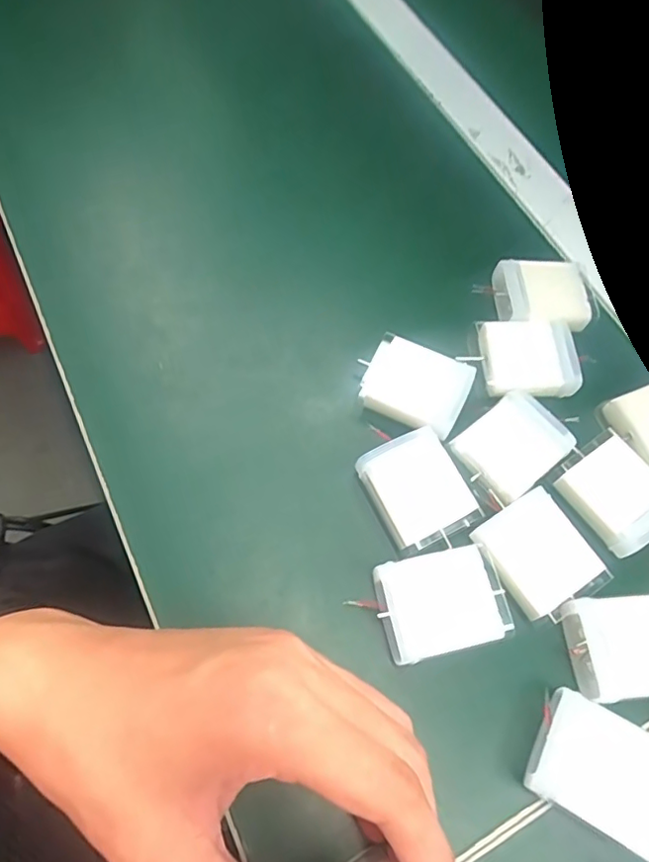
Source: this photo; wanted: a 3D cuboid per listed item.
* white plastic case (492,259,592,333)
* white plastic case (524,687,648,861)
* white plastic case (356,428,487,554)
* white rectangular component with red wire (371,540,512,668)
[{"bbox_3d":[0.124,-0.077,0.320,0.051,0.012,0.042,4,63,-5],"label":"white plastic case"},{"bbox_3d":[0.108,0.132,0.221,0.051,0.022,0.041,28,64,7],"label":"white plastic case"},{"bbox_3d":[0.044,0.028,0.267,0.043,0.017,0.050,-22,68,-17],"label":"white plastic case"},{"bbox_3d":[0.051,0.075,0.247,0.054,0.014,0.041,-10,65,-12],"label":"white rectangular component with red wire"}]

